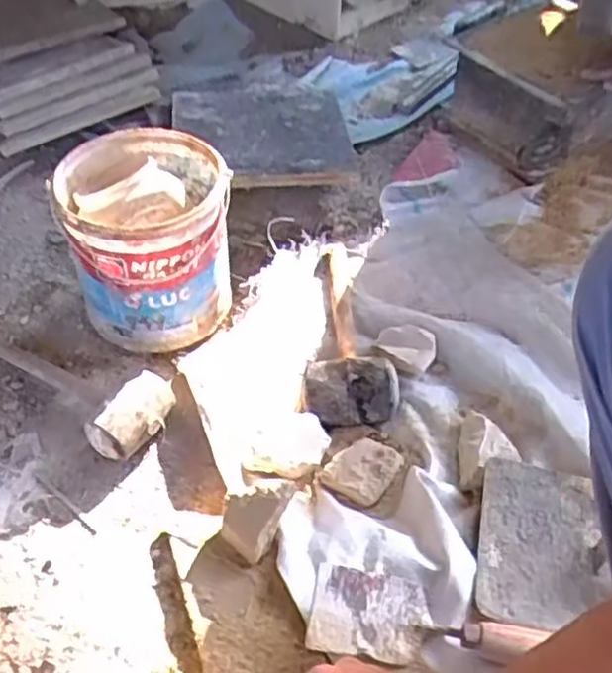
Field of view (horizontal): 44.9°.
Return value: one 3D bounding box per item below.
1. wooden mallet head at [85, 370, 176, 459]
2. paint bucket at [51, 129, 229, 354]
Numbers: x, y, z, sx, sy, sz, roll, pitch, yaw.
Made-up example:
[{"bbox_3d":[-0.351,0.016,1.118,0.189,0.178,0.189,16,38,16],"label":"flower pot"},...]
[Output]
[{"bbox_3d":[-0.176,0.085,0.778,0.051,0.061,0.102,30,55,24],"label":"wooden mallet head"},{"bbox_3d":[-0.177,-0.110,0.859,0.173,0.200,0.172,0,49,0],"label":"paint bucket"}]

